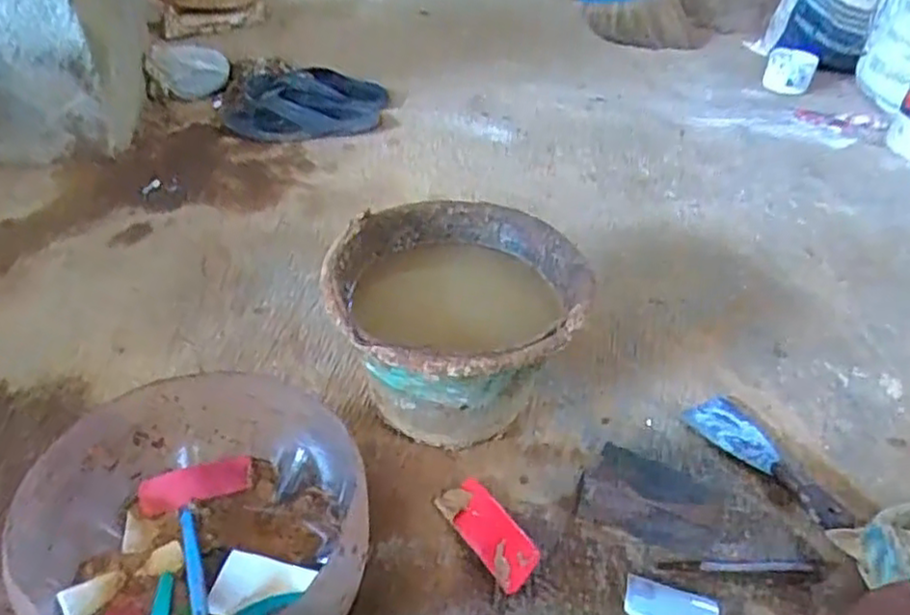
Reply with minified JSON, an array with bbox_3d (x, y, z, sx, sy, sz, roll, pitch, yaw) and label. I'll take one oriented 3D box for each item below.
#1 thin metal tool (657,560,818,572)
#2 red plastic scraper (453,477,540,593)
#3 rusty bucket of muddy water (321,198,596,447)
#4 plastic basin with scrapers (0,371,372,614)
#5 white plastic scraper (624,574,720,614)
[{"bbox_3d":[0.253,0.229,0.629,0.143,0.005,0.011,4,39,-4],"label":"thin metal tool"},{"bbox_3d":[0.034,0.201,0.640,0.048,0.008,0.108,-20,46,-30],"label":"red plastic scraper"},{"bbox_3d":[-0.004,0.026,0.722,0.242,0.170,0.249,4,38,-3],"label":"rusty bucket of muddy water"},{"bbox_3d":[-0.194,0.182,0.552,0.238,0.131,0.247,4,38,-3],"label":"plastic basin with scrapers"},{"bbox_3d":[0.185,0.254,0.600,0.077,0.006,0.037,13,39,7],"label":"white plastic scraper"}]

